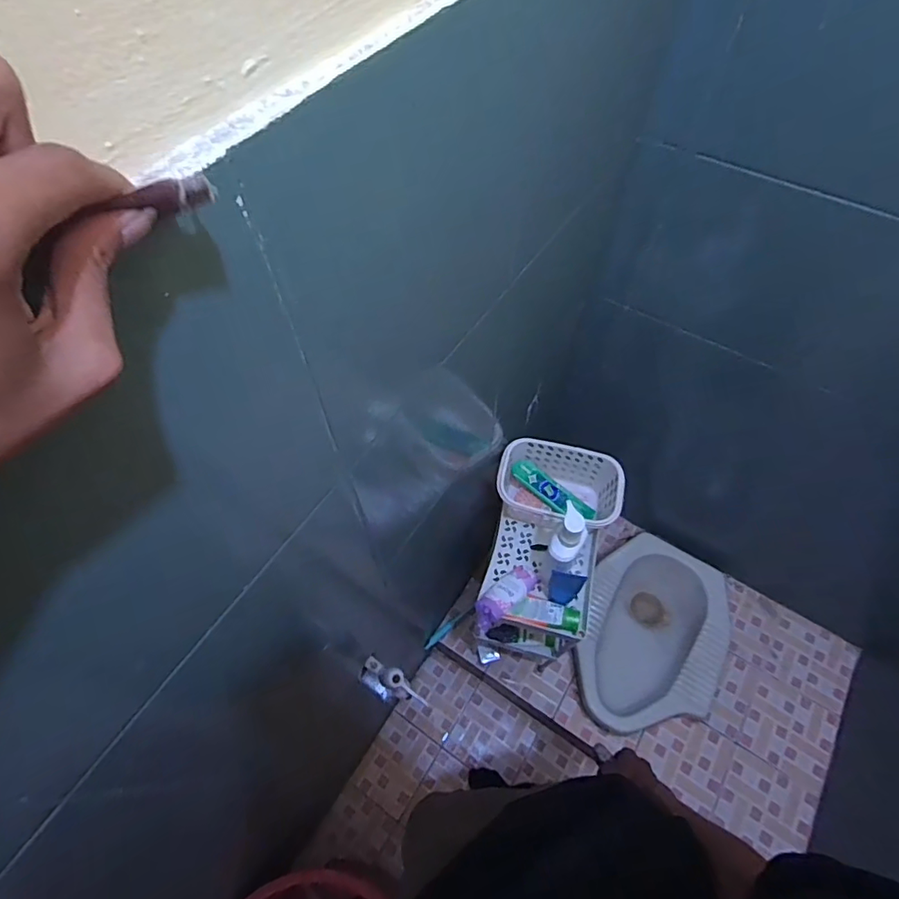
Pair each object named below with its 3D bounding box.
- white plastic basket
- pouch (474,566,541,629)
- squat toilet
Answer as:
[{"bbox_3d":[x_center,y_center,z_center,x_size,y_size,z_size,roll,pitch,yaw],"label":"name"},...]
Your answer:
[{"bbox_3d":[0.213,0.082,1.035,0.236,0.114,0.153,14,61,8],"label":"white plastic basket"},{"bbox_3d":[0.108,0.268,0.971,0.058,0.041,0.160,41,49,20],"label":"pouch"},{"bbox_3d":[0.548,0.548,1.479,0.386,0.219,0.516,29,64,15],"label":"squat toilet"}]

